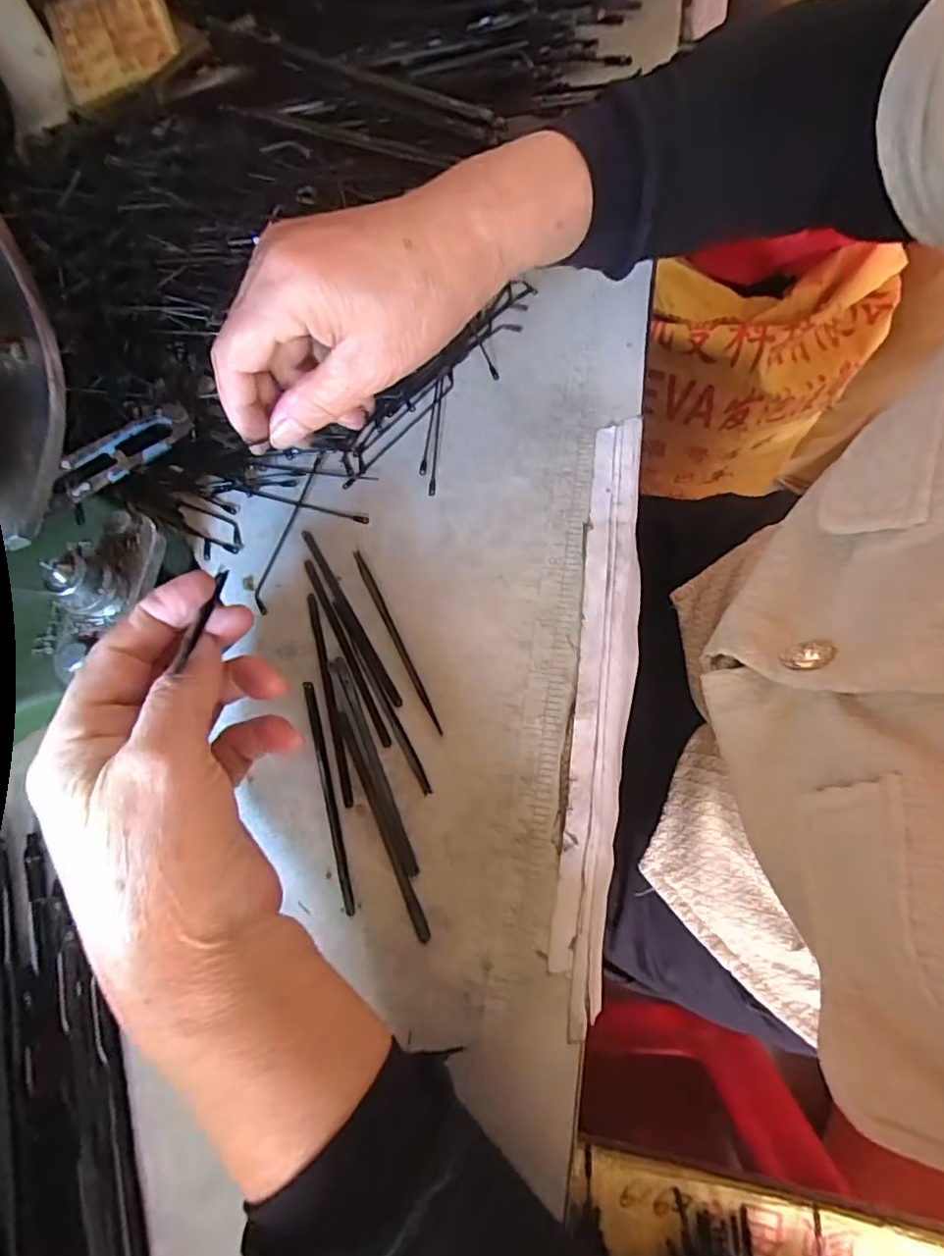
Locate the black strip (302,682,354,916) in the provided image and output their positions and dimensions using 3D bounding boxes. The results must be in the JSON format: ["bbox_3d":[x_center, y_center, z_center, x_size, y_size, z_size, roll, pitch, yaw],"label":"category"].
[{"bbox_3d":[-0.063,0.071,0.257,0.006,0.006,0.097,-16,72,0],"label":"black strip"}]

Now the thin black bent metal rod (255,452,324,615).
[{"bbox_3d":[-0.092,-0.049,0.296,0.008,0.004,0.086,14,74,9],"label":"thin black bent metal rod"}]

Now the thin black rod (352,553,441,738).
[{"bbox_3d":[-0.036,0.005,0.276,0.005,0.009,0.096,-27,72,-3],"label":"thin black rod"}]

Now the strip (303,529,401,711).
[{"bbox_3d":[-0.058,-0.006,0.280,0.006,0.009,0.097,-30,72,-5],"label":"strip"}]

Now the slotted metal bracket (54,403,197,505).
[{"bbox_3d":[-0.171,-0.089,0.294,0.022,0.008,0.067,41,67,9],"label":"slotted metal bracket"}]

